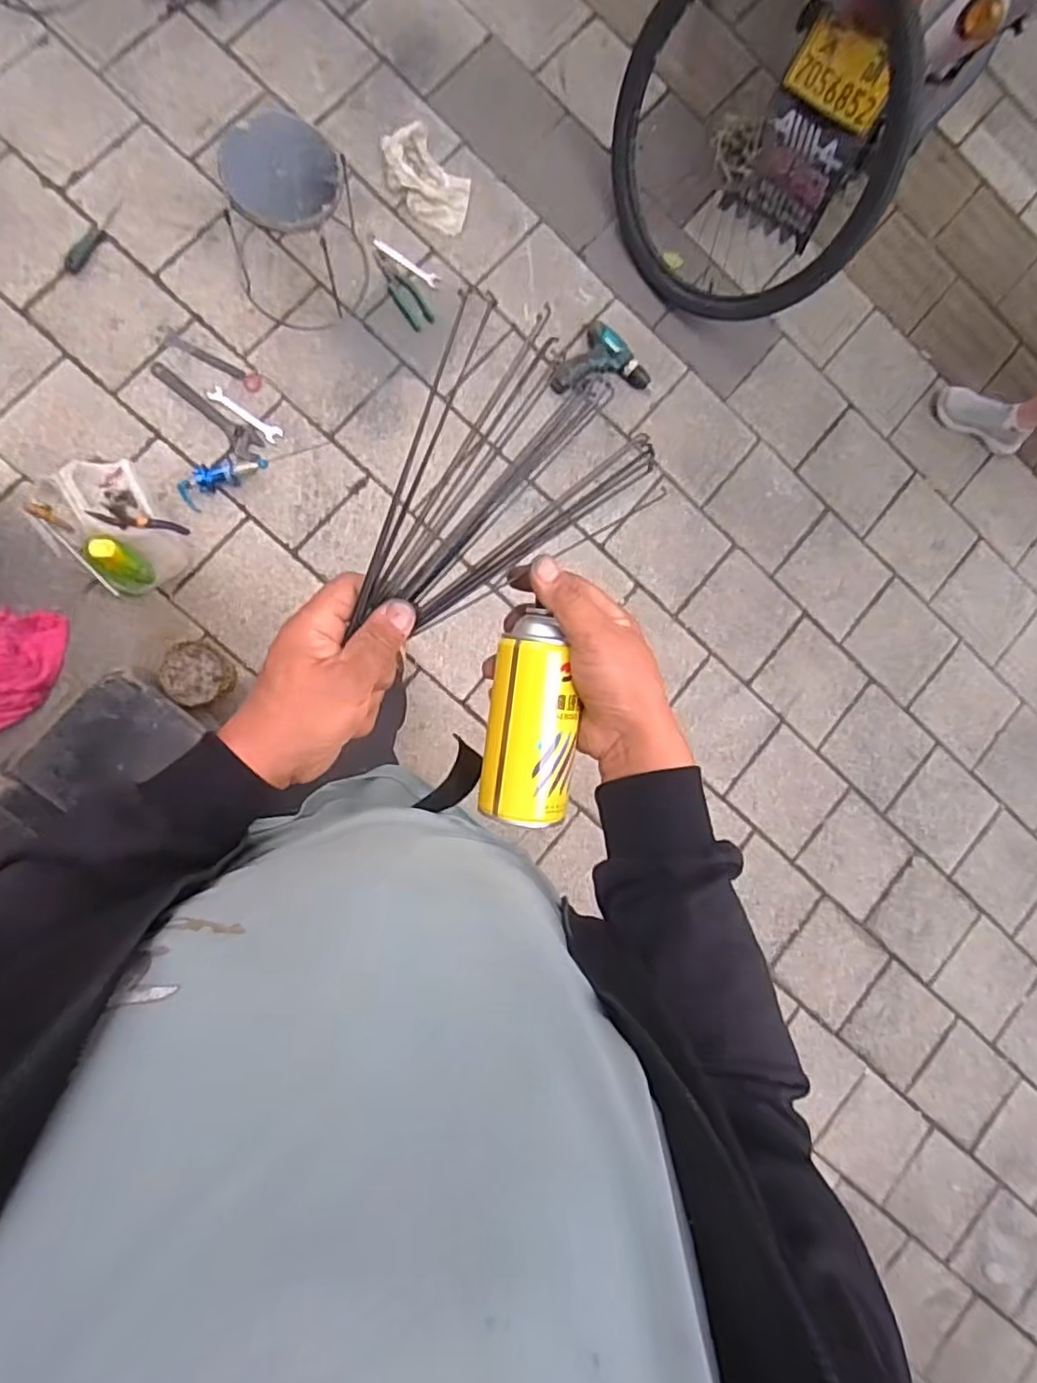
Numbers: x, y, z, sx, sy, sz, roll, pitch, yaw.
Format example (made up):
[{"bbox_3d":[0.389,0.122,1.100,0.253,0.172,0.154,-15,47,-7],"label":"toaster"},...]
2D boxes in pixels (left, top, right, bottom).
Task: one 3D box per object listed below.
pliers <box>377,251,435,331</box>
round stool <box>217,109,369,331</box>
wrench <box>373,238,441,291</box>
[{"bbox_3d":[-0.269,-0.917,1.509,0.063,0.017,0.186,-36,95,-8],"label":"pliers"},{"bbox_3d":[-0.446,-0.945,1.319,0.276,0.295,0.263,0,90,-9],"label":"round stool"},{"bbox_3d":[-0.250,-0.981,1.508,0.163,0.008,0.034,32,87,-12],"label":"wrench"}]

